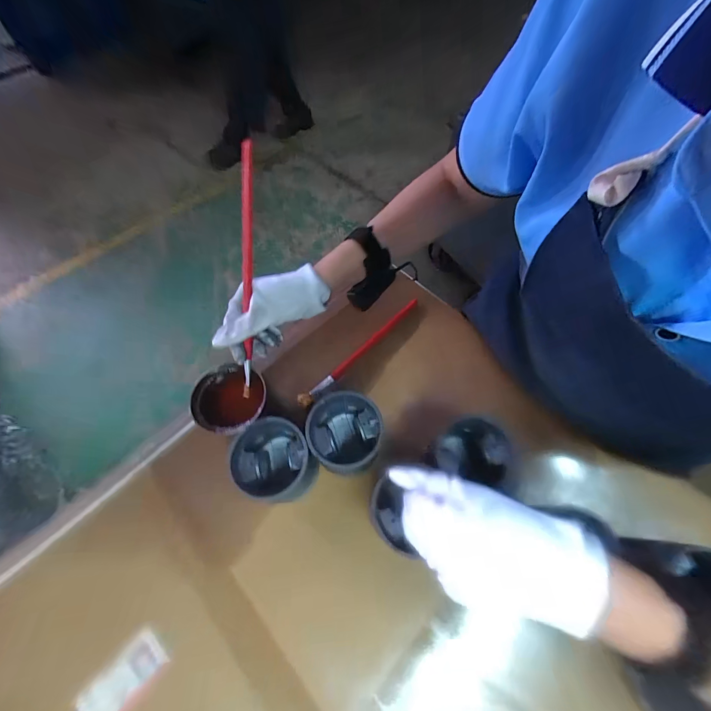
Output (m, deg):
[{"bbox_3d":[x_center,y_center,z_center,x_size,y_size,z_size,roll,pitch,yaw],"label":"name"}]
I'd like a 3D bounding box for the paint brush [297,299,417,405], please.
[{"bbox_3d":[0.010,-0.011,0.522,0.020,0.012,0.263,42,71,18],"label":"paint brush"}]

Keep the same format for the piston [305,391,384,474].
[{"bbox_3d":[-0.012,0.103,0.405,0.085,0.087,0.090,0,64,0],"label":"piston"}]

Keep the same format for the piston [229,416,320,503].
[{"bbox_3d":[-0.100,0.129,0.393,0.078,0.084,0.084,0,64,0],"label":"piston"}]

